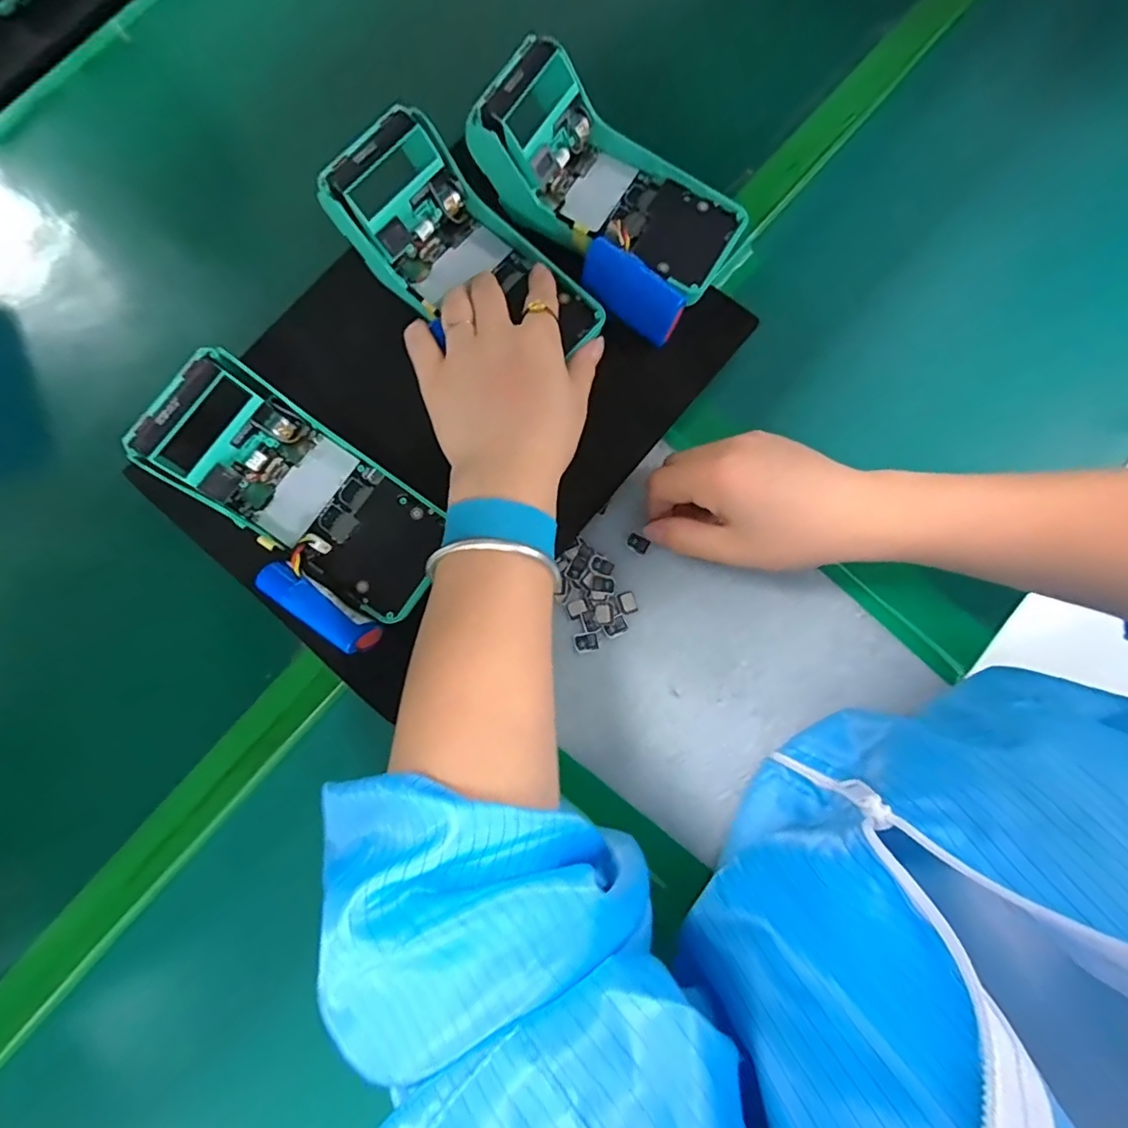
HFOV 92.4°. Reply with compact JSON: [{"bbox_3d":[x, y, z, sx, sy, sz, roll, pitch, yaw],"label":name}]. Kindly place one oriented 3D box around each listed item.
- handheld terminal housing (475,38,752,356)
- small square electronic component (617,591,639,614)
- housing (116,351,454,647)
[{"bbox_3d":[0.032,-0.231,0.338,0.154,0.087,0.101,37,78,11],"label":"handheld terminal housing"},{"bbox_3d":[0.041,0.025,0.347,0.011,0.004,0.014,-18,74,-4],"label":"small square electronic component"},{"bbox_3d":[-0.150,-0.034,0.299,0.153,0.066,0.091,33,77,11],"label":"housing"}]

